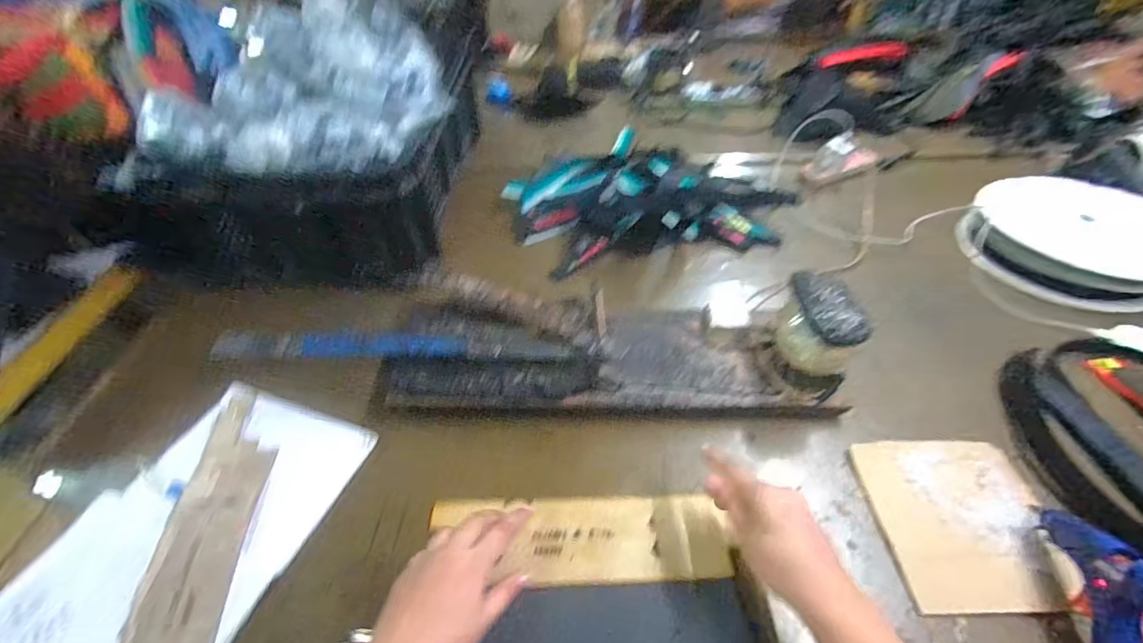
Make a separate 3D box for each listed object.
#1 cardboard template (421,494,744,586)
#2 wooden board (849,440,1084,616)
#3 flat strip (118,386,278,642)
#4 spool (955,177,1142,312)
[{"bbox_3d":[0.008,0.203,0.451,0.276,0.009,0.082,-1,40,1],"label":"cardboard template"},{"bbox_3d":[0.369,0.184,0.455,0.150,0.012,0.155,-3,46,2],"label":"wooden board"},{"bbox_3d":[-0.344,0.216,0.443,0.079,0.019,0.372,-7,45,-5],"label":"flat strip"},{"bbox_3d":[0.726,-0.125,0.708,0.248,0.063,0.269,-1,45,1],"label":"spool"}]

